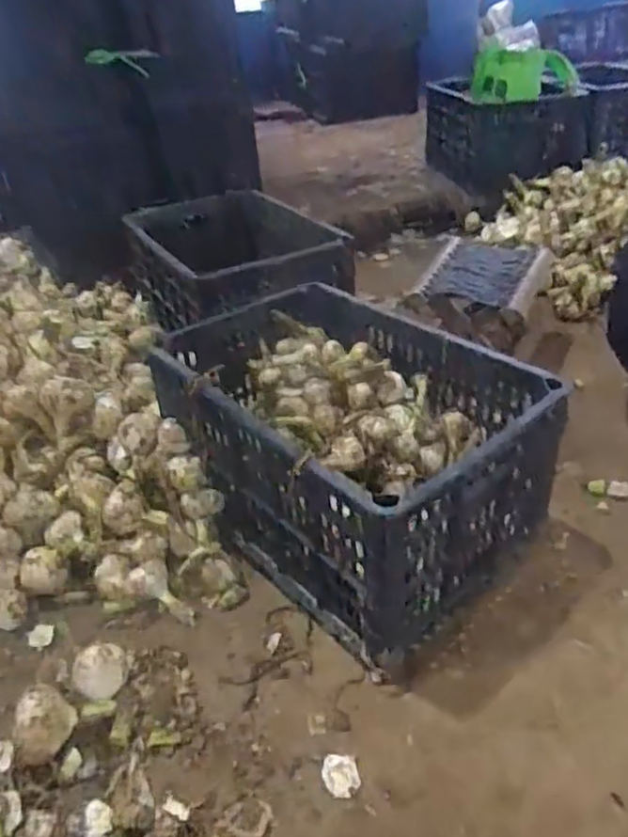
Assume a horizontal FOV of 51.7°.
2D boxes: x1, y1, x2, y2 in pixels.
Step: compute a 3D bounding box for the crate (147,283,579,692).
[{"bbox_3d":[0.020,0.020,0.834,0.310,0.231,0.494,-29,43,-31],"label":"crate"}]

